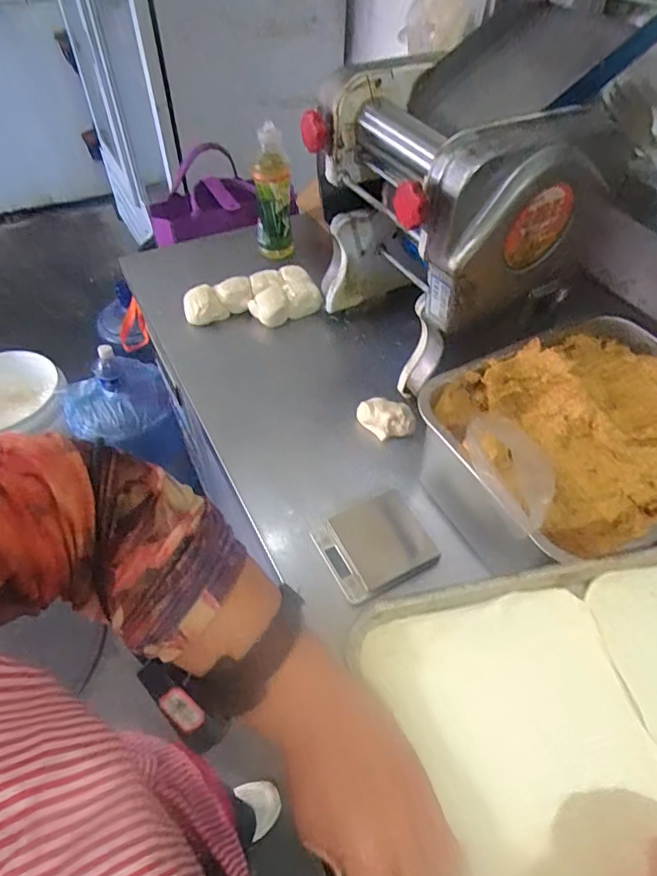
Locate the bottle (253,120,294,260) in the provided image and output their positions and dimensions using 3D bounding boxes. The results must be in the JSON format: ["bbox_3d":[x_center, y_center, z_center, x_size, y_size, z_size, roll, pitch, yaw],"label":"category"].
[{"bbox_3d":[-0.104,-0.457,0.932,0.069,0.220,0.066,-6,52,-7],"label":"bottle"}]

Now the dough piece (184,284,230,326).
[{"bbox_3d":[-0.214,-0.224,0.847,0.067,0.041,0.053,-17,54,-15],"label":"dough piece"}]

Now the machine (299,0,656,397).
[{"bbox_3d":[0.206,-0.318,0.680,0.392,0.378,0.296,-21,55,-19],"label":"machine"}]

